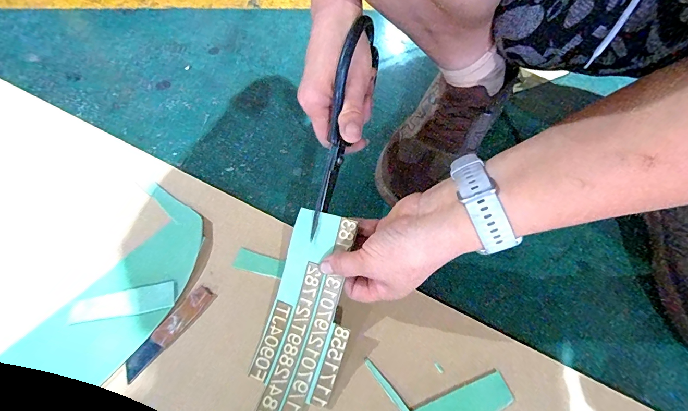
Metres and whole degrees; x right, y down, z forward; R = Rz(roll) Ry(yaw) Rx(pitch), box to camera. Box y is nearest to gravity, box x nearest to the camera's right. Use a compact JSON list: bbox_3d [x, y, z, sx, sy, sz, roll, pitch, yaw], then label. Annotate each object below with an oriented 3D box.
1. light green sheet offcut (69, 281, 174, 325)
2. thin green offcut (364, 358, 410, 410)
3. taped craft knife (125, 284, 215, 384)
[{"bbox_3d":[-0.207,0.091,0.323,0.087,0.004,0.024,-9,65,-11],"label":"light green sheet offcut"},{"bbox_3d":[0.041,0.160,0.293,0.007,0.004,0.067,-32,64,-21],"label":"thin green offcut"},{"bbox_3d":[-0.159,0.115,0.316,0.022,0.004,0.092,31,61,17],"label":"taped craft knife"}]

